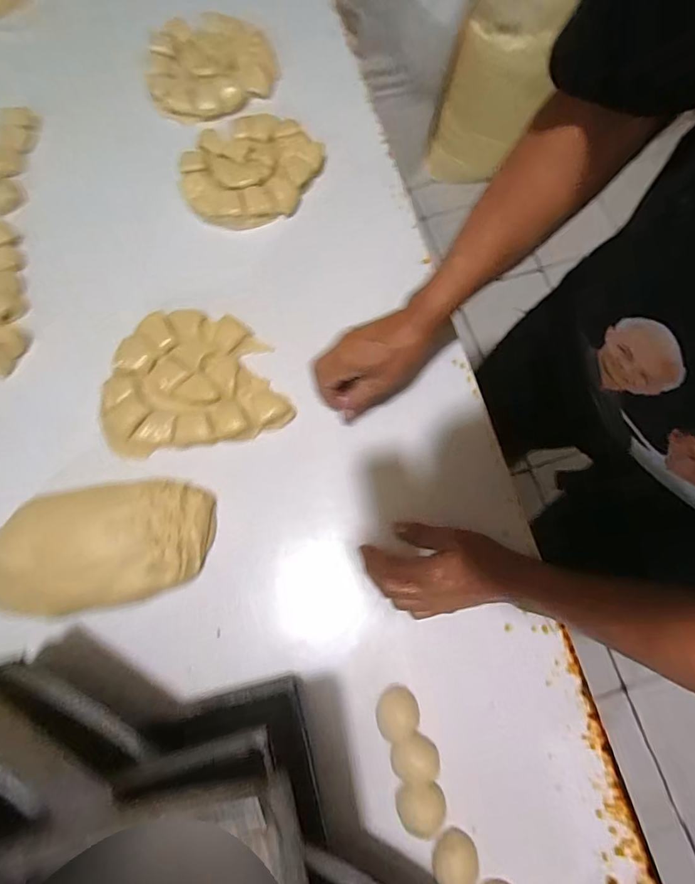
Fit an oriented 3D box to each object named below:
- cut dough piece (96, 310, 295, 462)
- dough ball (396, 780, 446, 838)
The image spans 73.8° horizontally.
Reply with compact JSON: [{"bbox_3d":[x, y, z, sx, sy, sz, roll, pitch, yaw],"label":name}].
[{"bbox_3d":[-0.188,-0.082,0.568,0.214,0.019,0.173,-7,75,-3],"label":"cut dough piece"},{"bbox_3d":[0.071,0.352,0.452,0.045,0.026,0.046,0,74,-1],"label":"dough ball"}]

